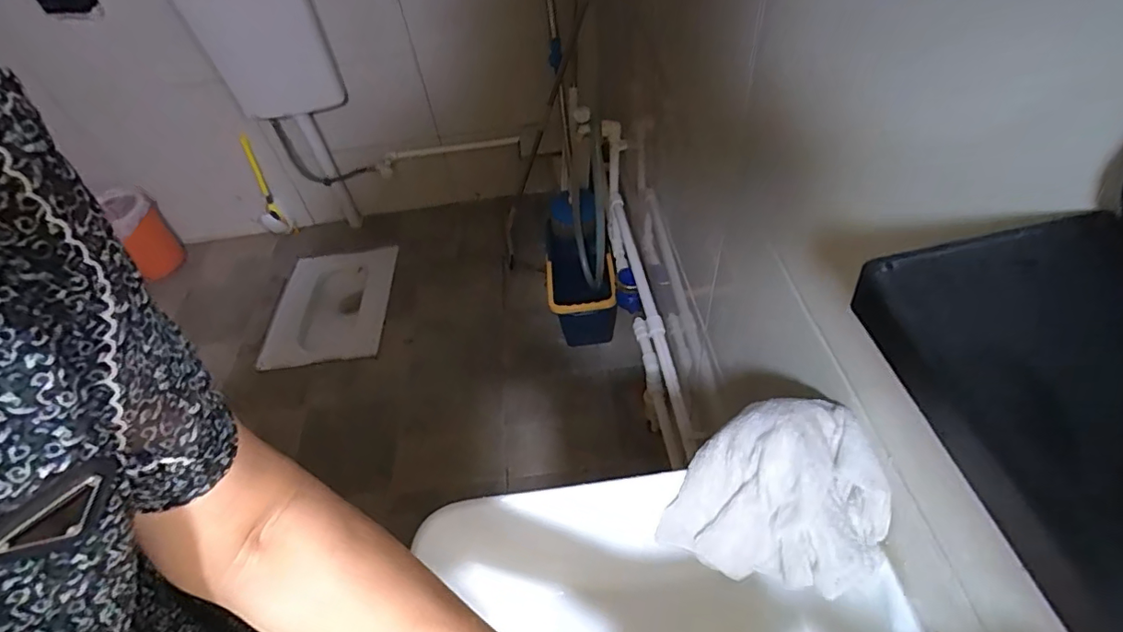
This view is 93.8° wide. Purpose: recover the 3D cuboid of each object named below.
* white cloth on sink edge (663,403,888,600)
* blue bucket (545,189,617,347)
[{"bbox_3d":[0.171,0.141,0.427,0.160,0.050,0.153,11,86,26],"label":"white cloth on sink edge"},{"bbox_3d":[0.041,-0.168,1.661,0.198,0.241,0.524,-10,62,-2],"label":"blue bucket"}]

